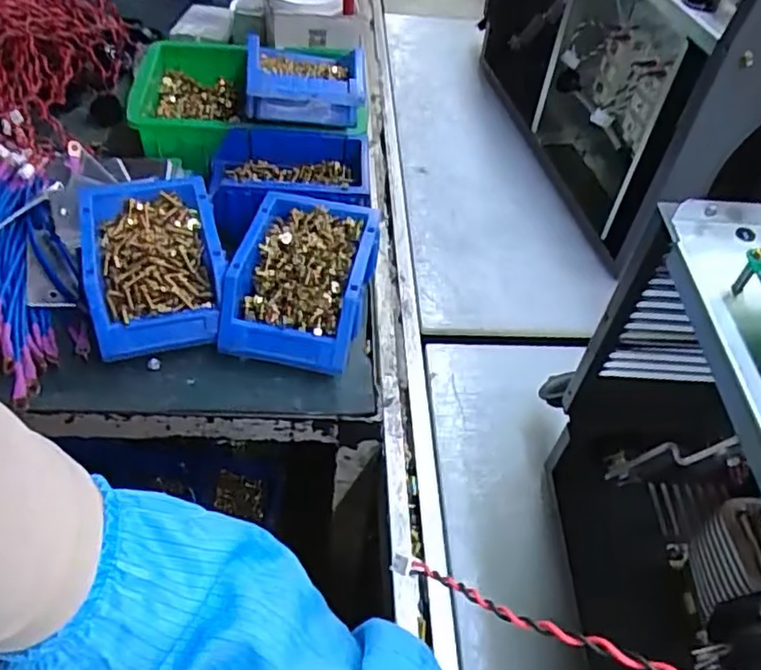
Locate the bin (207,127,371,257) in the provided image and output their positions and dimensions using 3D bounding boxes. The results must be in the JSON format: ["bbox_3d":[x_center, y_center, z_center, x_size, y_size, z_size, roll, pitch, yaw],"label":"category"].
[{"bbox_3d":[-0.089,-0.146,0.638,0.160,0.057,0.125,-2,49,-8],"label":"bin"}]

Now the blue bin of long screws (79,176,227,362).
[{"bbox_3d":[-0.192,-0.059,0.552,0.107,0.068,0.154,-11,51,-15],"label":"blue bin of long screws"}]

